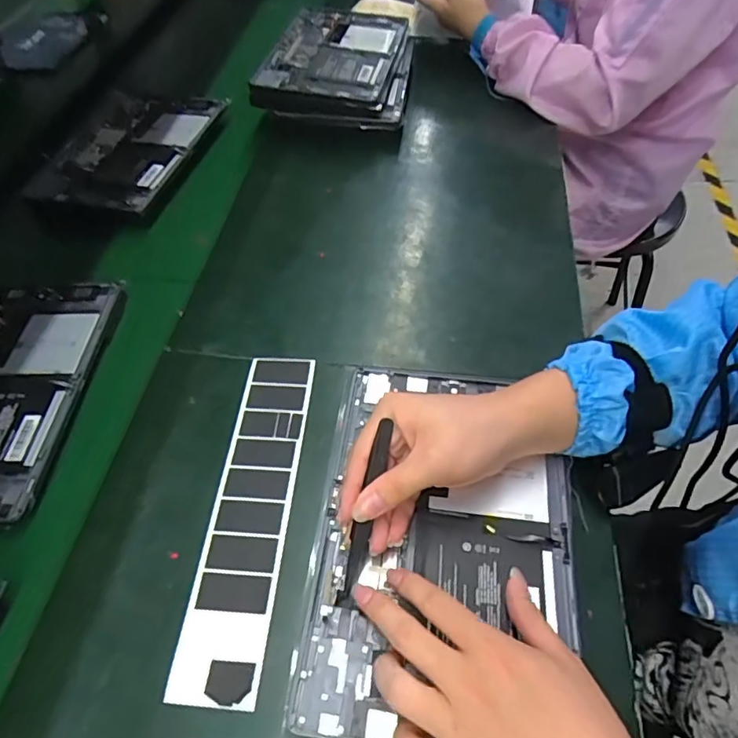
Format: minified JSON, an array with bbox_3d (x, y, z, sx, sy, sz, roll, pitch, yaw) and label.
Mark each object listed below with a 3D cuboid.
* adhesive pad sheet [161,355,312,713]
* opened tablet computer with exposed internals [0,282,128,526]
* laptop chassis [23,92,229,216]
[{"bbox_3d":[-0.089,0.101,0.402,0.057,0.004,0.263,3,55,4],"label":"adhesive pad sheet"},{"bbox_3d":[-0.336,0.016,0.470,0.164,0.007,0.244,0,54,3],"label":"opened tablet computer with exposed internals"},{"bbox_3d":[-0.307,-0.277,0.668,0.168,0.033,0.227,9,54,9],"label":"laptop chassis"}]

